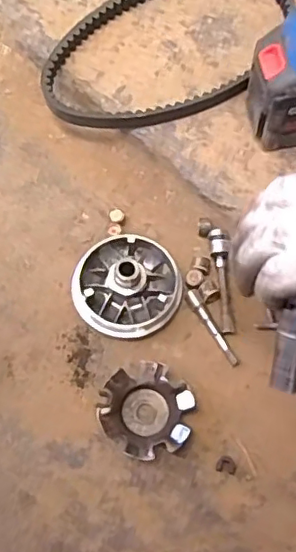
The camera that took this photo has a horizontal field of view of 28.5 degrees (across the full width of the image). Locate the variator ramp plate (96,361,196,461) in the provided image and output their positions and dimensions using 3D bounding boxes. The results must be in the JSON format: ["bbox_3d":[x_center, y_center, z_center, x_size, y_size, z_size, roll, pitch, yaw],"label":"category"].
[{"bbox_3d":[0.000,0.118,0.516,0.081,0.024,0.078,0,67,-1],"label":"variator ramp plate"}]

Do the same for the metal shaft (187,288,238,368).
[{"bbox_3d":[0.060,0.048,0.549,0.011,0.007,0.082,-26,70,-12],"label":"metal shaft"}]

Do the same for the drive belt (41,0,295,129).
[{"bbox_3d":[0.023,-0.249,0.639,0.280,0.031,0.172,-20,71,-3],"label":"drive belt"}]

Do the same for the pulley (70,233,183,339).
[{"bbox_3d":[-0.021,0.005,0.551,0.101,0.050,0.095,0,67,-1],"label":"pulley"}]

